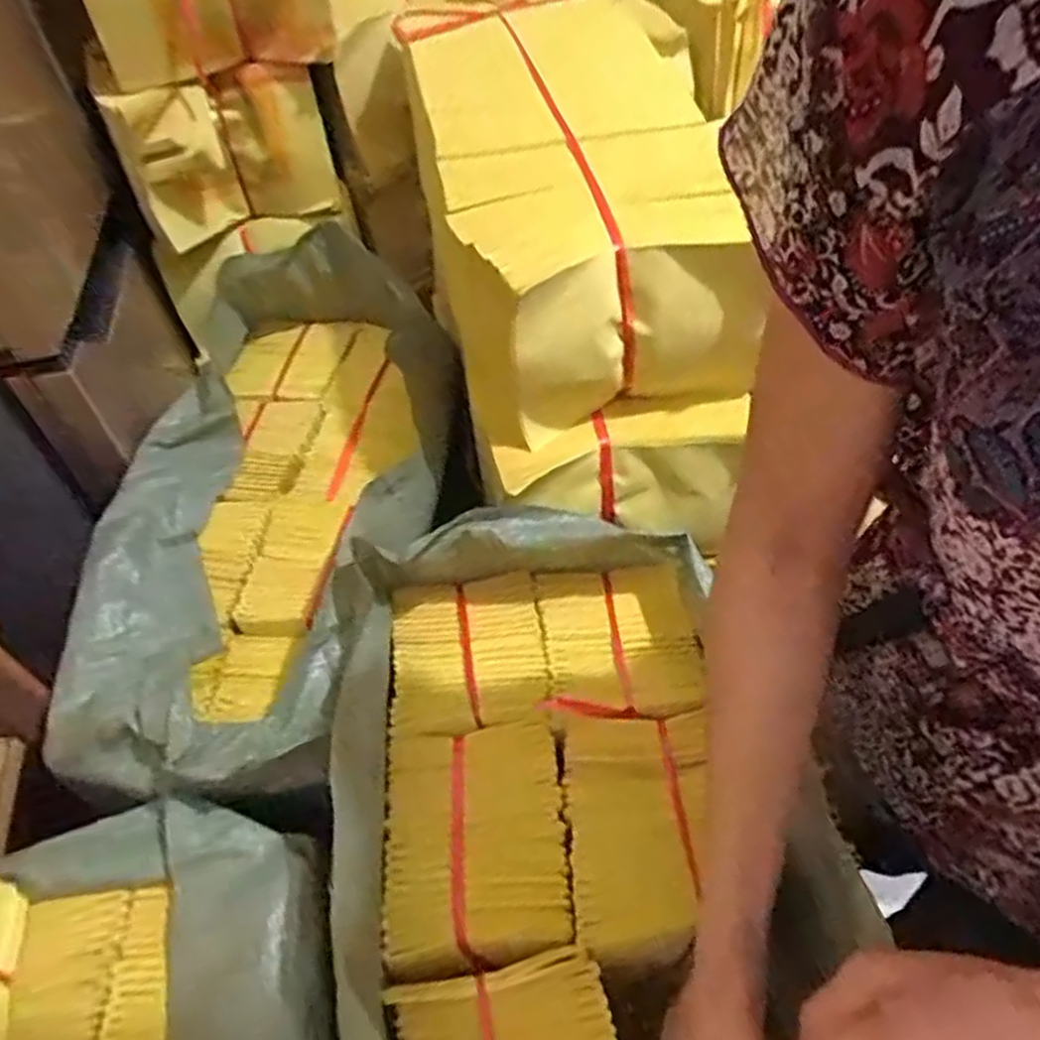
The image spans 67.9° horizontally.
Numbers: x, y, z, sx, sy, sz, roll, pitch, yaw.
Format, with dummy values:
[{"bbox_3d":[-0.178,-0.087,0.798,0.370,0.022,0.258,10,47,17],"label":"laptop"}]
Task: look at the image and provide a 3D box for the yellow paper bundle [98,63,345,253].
[{"bbox_3d":[-0.391,-0.409,0.900,0.049,0.168,0.128,30,60,18],"label":"yellow paper bundle"}]

